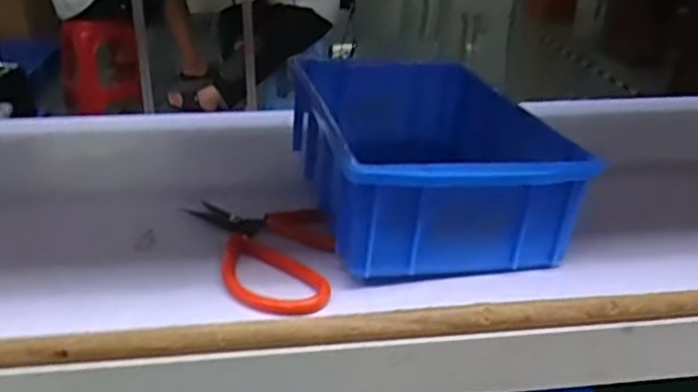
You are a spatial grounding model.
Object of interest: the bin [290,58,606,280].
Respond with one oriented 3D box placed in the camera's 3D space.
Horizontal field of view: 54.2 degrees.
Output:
[{"bbox_3d":[0.044,-0.025,0.417,0.130,0.066,0.193,-6,27,-13],"label":"bin"}]

